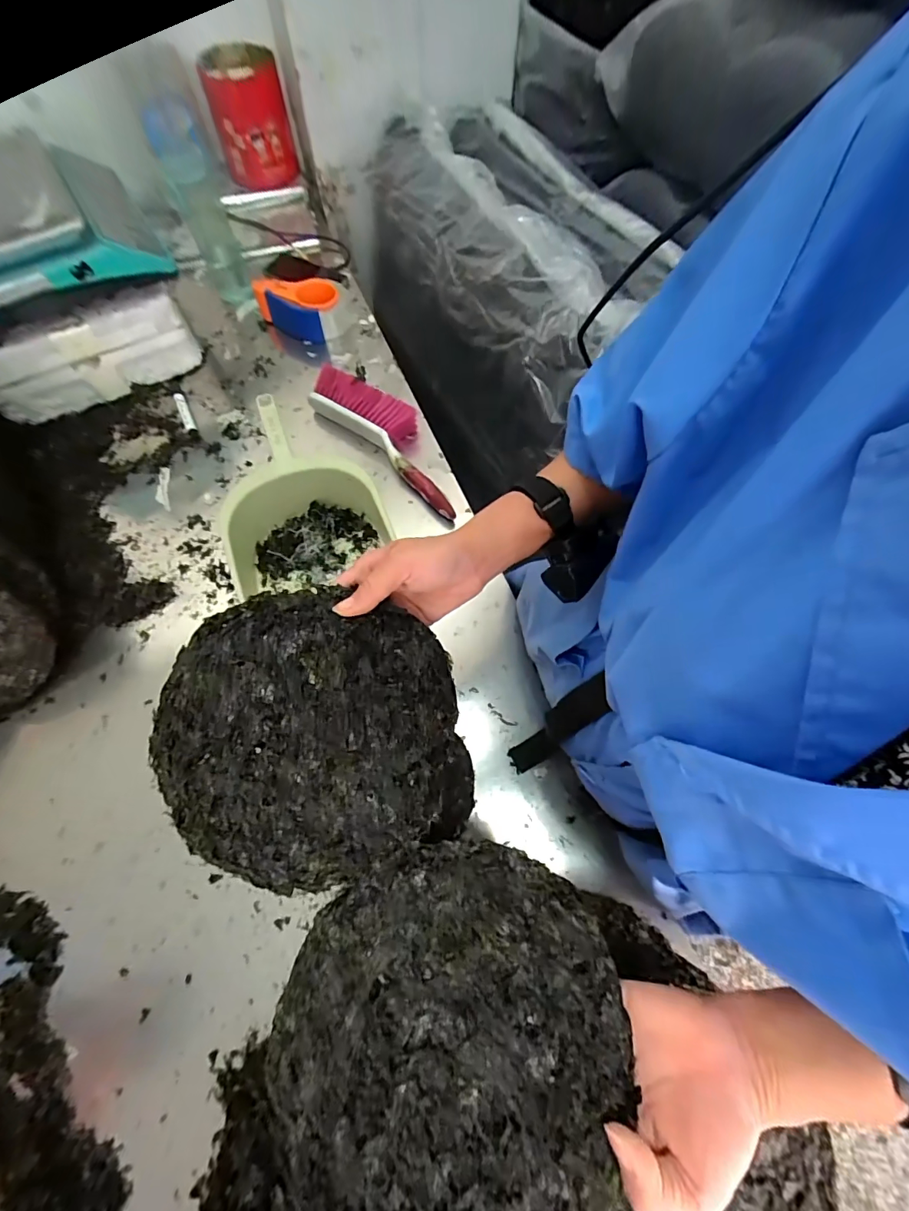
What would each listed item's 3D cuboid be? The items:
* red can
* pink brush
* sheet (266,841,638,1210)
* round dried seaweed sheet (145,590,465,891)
[{"bbox_3d":[-0.417,-0.997,0.927,0.150,0.152,0.164,-14,68,-7],"label":"red can"},{"bbox_3d":[-0.100,-0.275,0.731,0.335,0.051,0.097,42,73,15],"label":"pink brush"},{"bbox_3d":[-0.003,0.240,0.253,0.187,0.037,0.182,0,67,-1],"label":"sheet"},{"bbox_3d":[-0.091,0.081,0.307,0.189,0.009,0.184,3,75,-11],"label":"round dried seaweed sheet"}]

